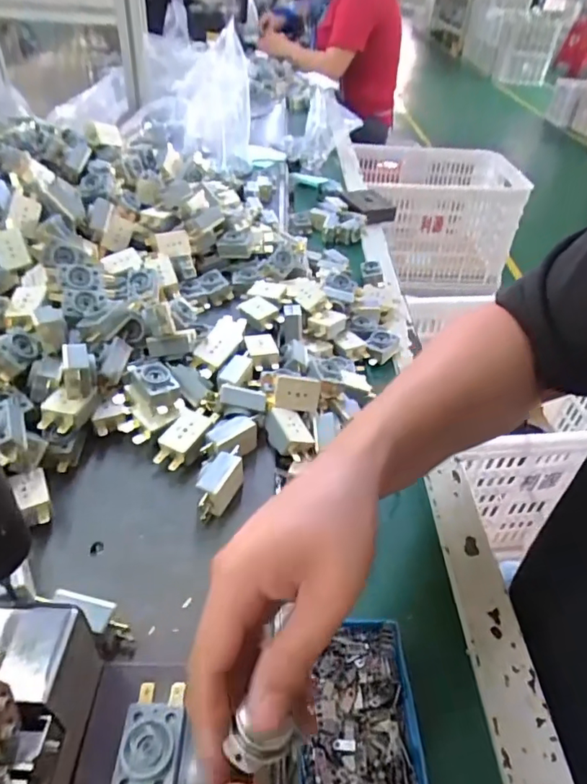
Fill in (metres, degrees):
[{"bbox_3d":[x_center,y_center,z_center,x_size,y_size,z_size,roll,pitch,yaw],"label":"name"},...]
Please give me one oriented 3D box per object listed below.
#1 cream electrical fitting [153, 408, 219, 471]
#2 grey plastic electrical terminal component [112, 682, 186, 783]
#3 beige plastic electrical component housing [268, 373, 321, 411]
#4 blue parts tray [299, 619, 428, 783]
[{"bbox_3d":[-0.083,0.036,0.406,0.028,0.016,0.056,27,55,31],"label":"cream electrical fitting"},{"bbox_3d":[-0.066,0.165,0.238,0.026,0.013,0.059,4,41,-2],"label":"grey plastic electrical terminal component"},{"bbox_3d":[0.001,0.000,0.440,0.041,0.029,0.018,9,16,-7],"label":"beige plastic electrical component housing"},{"bbox_3d":[0.036,0.188,0.290,0.062,0.019,0.113,2,41,-4],"label":"blue parts tray"}]

